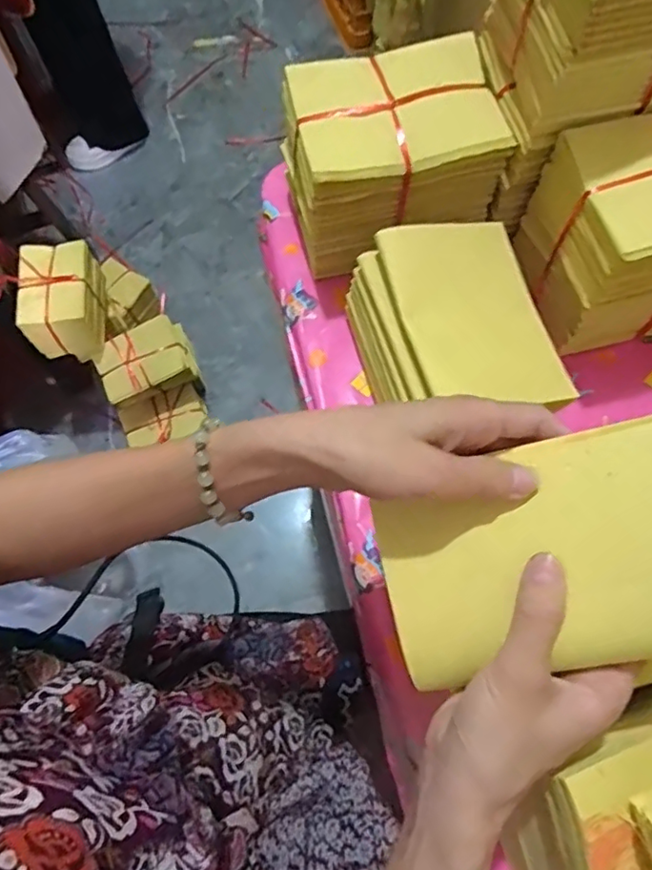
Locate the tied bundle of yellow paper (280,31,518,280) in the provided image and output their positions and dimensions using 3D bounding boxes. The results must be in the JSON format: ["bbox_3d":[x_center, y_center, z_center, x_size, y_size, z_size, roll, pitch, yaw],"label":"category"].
[{"bbox_3d":[0.055,-0.238,0.502,0.169,0.115,0.113,-15,68,-6],"label":"tied bundle of yellow paper"}]

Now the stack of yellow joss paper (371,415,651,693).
[{"bbox_3d":[0.117,0.060,0.280,0.179,0.015,0.111,-19,76,17],"label":"stack of yellow joss paper"}]

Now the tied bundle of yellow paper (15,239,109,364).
[{"bbox_3d":[-0.485,-0.242,1.086,0.119,0.153,0.163,-5,67,-2],"label":"tied bundle of yellow paper"}]

